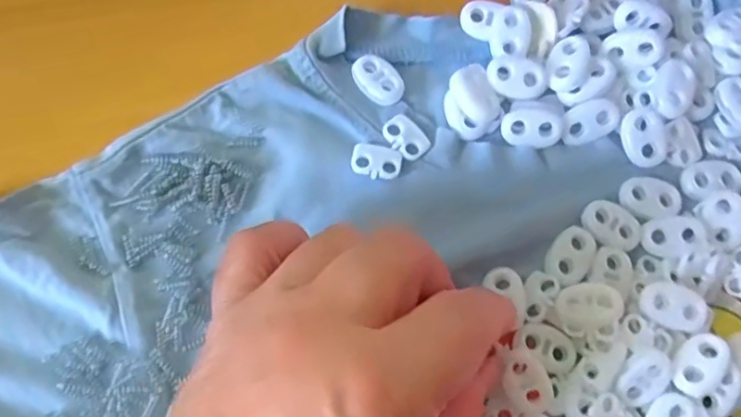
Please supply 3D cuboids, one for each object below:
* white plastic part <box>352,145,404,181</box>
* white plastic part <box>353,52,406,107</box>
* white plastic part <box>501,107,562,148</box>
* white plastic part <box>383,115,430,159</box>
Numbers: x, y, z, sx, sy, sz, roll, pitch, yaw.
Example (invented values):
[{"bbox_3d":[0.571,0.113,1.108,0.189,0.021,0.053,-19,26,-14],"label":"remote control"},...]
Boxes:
[{"bbox_3d":[0.002,-0.018,0.214,0.019,0.004,0.013,12,78,1],"label":"white plastic part"},{"bbox_3d":[0.003,-0.050,0.222,0.022,0.005,0.015,44,81,7],"label":"white plastic part"},{"bbox_3d":[0.061,-0.031,0.217,0.022,0.005,0.015,-1,78,-2],"label":"white plastic part"},{"bbox_3d":[0.014,-0.028,0.217,0.013,0.004,0.018,-37,82,-8],"label":"white plastic part"}]

